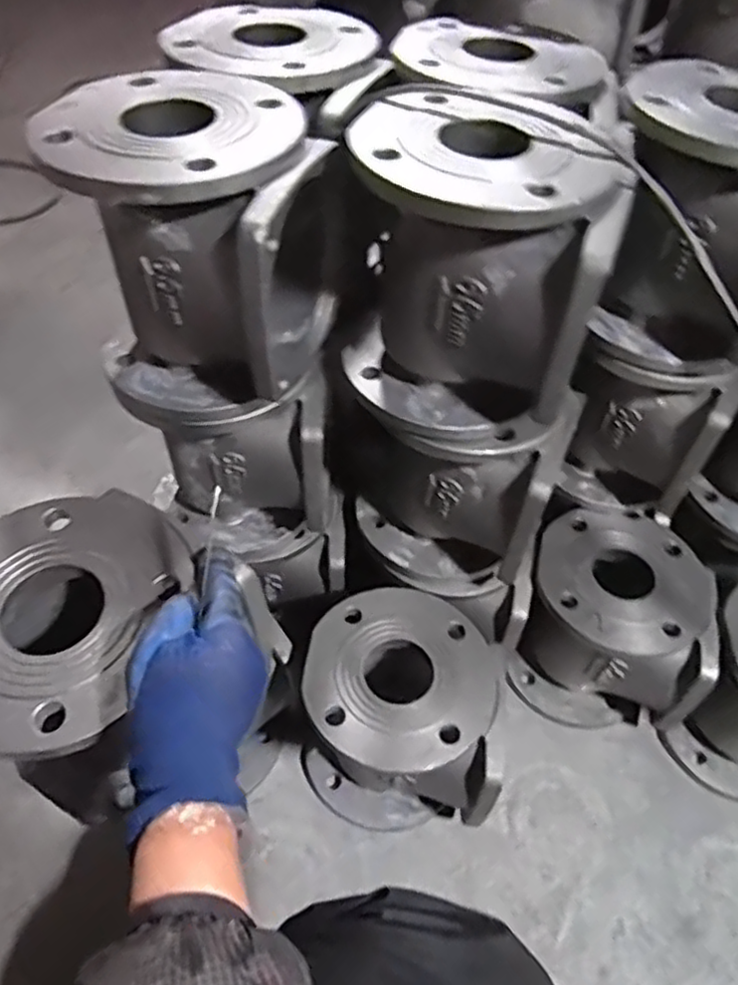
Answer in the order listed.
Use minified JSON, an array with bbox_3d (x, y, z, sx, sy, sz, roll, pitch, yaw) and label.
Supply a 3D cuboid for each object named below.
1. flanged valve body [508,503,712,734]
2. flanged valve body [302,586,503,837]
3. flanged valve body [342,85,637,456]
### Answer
[{"bbox_3d":[0.266,0.151,0.795,0.187,0.210,0.171,2,51,-2],"label":"flanged valve body"},{"bbox_3d":[0.030,0.229,0.712,0.178,0.211,0.182,2,51,-2],"label":"flanged valve body"},{"bbox_3d":[0.077,-0.157,0.525,0.187,0.208,0.149,14,51,7],"label":"flanged valve body"}]

